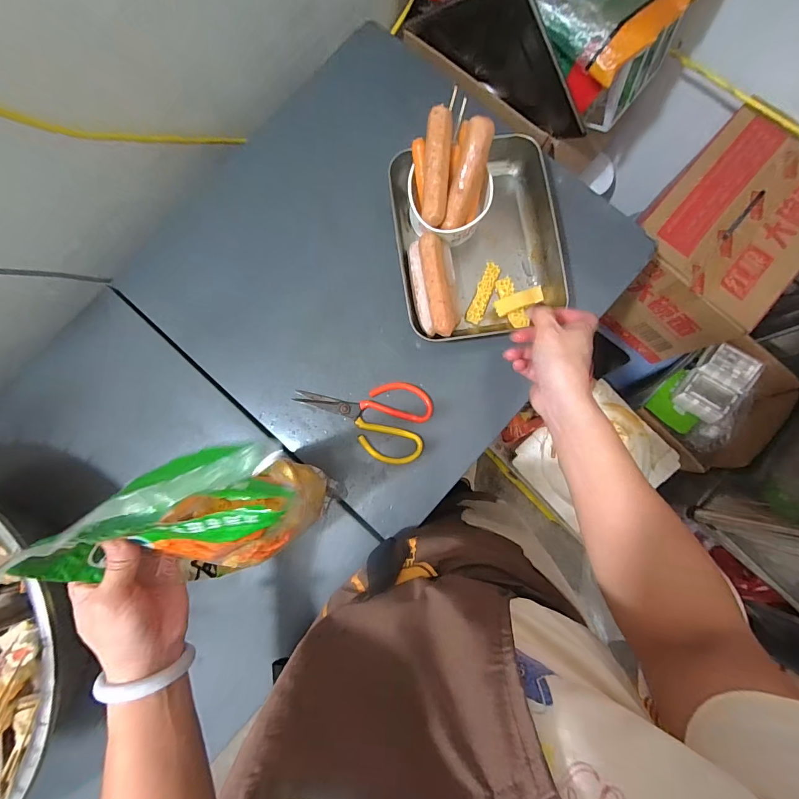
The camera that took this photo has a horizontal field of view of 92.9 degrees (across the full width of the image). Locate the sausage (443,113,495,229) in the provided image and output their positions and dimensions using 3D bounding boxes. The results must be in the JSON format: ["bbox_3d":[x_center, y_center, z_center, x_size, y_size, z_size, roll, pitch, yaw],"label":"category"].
[{"bbox_3d":[0.081,-0.260,0.445,0.031,0.024,0.113,18,119,3],"label":"sausage"}]

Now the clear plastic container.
[{"bbox_3d":[0.772,-0.038,0.923,0.119,0.055,0.183,35,86,4],"label":"clear plastic container"}]

